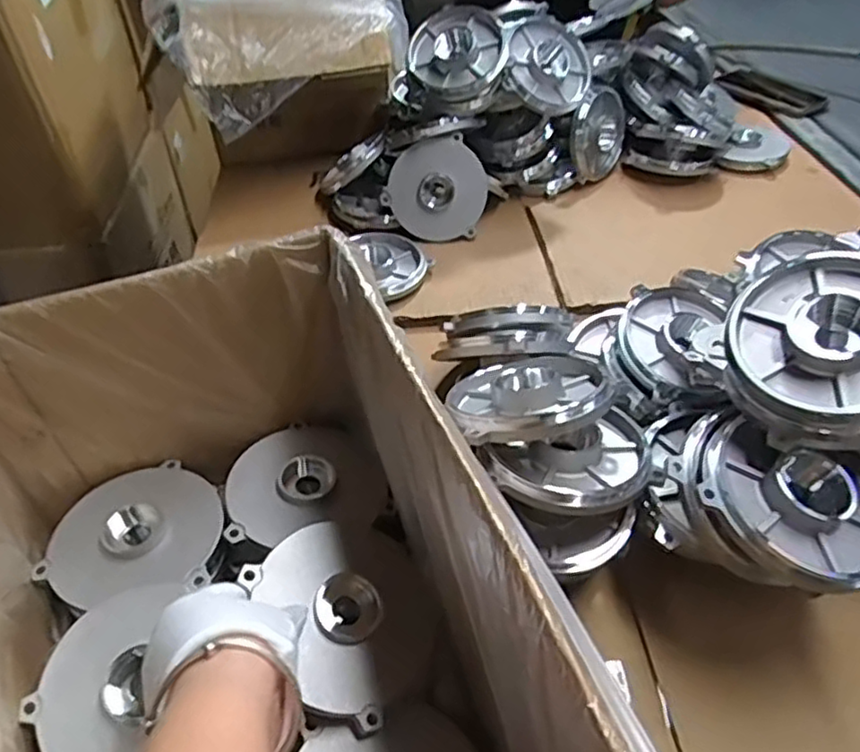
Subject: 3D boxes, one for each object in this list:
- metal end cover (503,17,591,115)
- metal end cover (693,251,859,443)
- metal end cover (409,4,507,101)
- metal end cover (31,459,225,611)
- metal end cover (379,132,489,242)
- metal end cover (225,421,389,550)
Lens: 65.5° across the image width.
[{"bbox_3d":[0.136,-0.356,0.772,0.102,0.029,0.103,40,75,-17],"label":"metal end cover"},{"bbox_3d":[0.244,-0.017,0.402,0.124,0.049,0.117,-43,55,-4],"label":"metal end cover"},{"bbox_3d":[0.032,-0.363,0.749,0.108,0.030,0.096,-29,85,5],"label":"metal end cover"},{"bbox_3d":[-0.204,0.105,0.460,0.114,0.022,0.109,-13,46,-11],"label":"metal end cover"},{"bbox_3d":[0.012,-0.219,0.782,0.115,0.114,0.020,22,17,-12],"label":"metal end cover"},{"bbox_3d":[-0.094,0.072,0.489,0.110,0.025,0.099,-18,47,-16],"label":"metal end cover"}]

